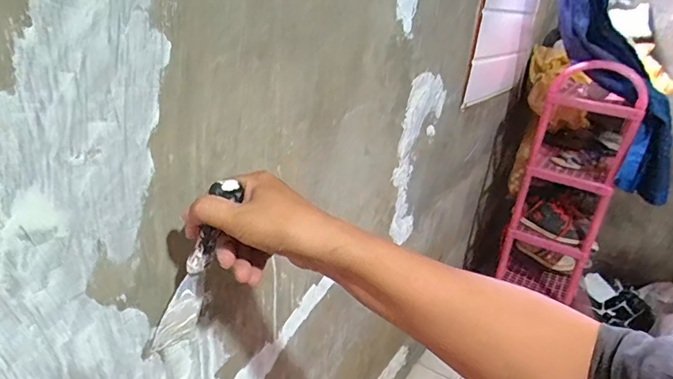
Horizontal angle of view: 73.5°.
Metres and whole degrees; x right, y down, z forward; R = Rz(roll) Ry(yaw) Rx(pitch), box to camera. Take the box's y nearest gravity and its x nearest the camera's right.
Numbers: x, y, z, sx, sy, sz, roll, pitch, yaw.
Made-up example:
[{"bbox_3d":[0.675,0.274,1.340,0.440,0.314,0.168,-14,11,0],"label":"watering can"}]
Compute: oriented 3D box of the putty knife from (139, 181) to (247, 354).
[{"bbox_3d":[-0.133,0.079,0.424,0.028,0.208,0.041,26,25,-2],"label":"putty knife"}]

